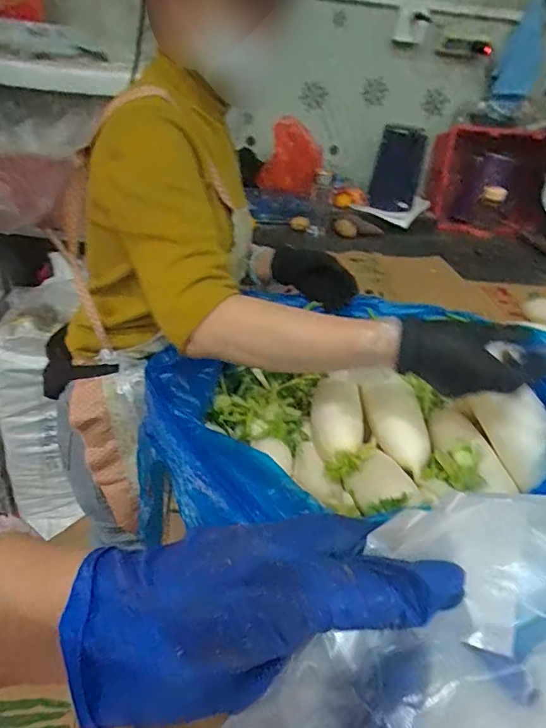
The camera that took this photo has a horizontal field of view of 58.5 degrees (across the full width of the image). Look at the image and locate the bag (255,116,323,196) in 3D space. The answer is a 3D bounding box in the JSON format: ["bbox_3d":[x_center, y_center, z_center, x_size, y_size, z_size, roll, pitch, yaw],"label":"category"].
[{"bbox_3d":[0.056,-0.597,1.422,0.182,0.189,0.062,-3,35,-13],"label":"bag"}]

